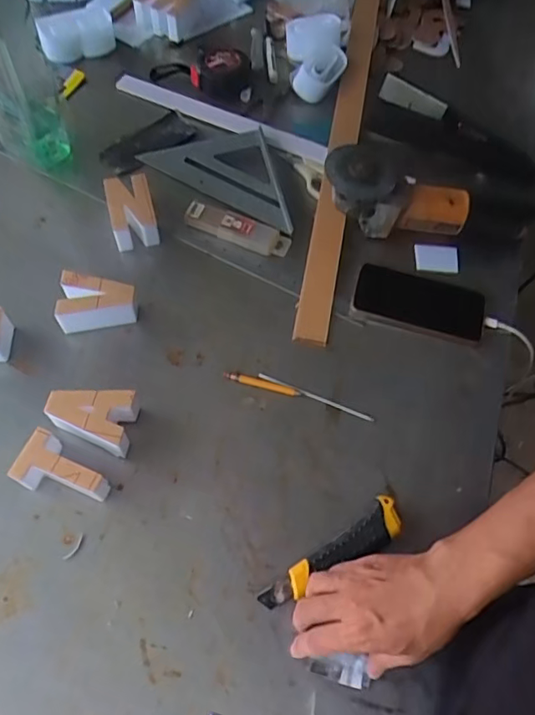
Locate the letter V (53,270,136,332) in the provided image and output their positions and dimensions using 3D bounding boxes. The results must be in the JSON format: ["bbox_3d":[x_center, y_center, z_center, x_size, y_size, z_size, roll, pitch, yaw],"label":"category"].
[{"bbox_3d":[-0.193,-0.062,0.629,0.083,0.045,0.059,2,62,-3],"label":"letter V"}]

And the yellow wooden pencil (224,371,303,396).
[{"bbox_3d":[-0.007,0.030,0.619,0.087,0.005,0.010,14,63,4],"label":"yellow wooden pencil"}]

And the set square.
[{"bbox_3d":[-0.038,-0.261,0.758,0.233,0.016,0.131,32,67,16],"label":"set square"}]

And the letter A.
[{"bbox_3d":[-0.179,0.065,0.562,0.081,0.051,0.054,5,62,-1],"label":"letter A"}]

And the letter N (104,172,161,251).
[{"bbox_3d":[-0.171,-0.185,0.692,0.053,0.040,0.086,-13,64,-10],"label":"letter N"}]

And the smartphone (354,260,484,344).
[{"bbox_3d":[0.186,-0.069,0.672,0.158,0.014,0.076,15,74,-3],"label":"smartphone"}]

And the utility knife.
[{"bbox_3d":[0.064,0.191,0.529,0.156,0.026,0.036,-29,68,-17],"label":"utility knife"}]

